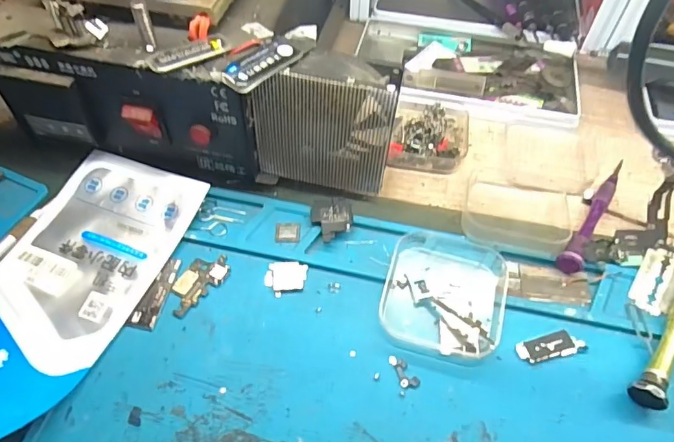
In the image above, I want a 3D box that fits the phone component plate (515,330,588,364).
[{"bbox_3d":[0.112,0.066,0.251,0.036,0.004,0.013,-13,55,-11],"label":"phone component plate"}]

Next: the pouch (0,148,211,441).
[{"bbox_3d":[-0.148,0.025,0.261,0.087,0.025,0.164,18,56,11],"label":"pouch"}]

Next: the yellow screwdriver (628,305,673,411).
[{"bbox_3d":[0.181,0.048,0.256,0.014,0.016,0.117,31,59,20],"label":"yellow screwdriver"}]

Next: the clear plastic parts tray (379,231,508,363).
[{"bbox_3d":[0.060,0.037,0.264,0.065,0.017,0.072,12,55,8],"label":"clear plastic parts tray"}]

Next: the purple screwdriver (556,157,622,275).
[{"bbox_3d":[0.163,-0.009,0.301,0.012,0.016,0.114,31,59,20],"label":"purple screwdriver"}]

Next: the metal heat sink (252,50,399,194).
[{"bbox_3d":[-0.007,-0.055,0.286,0.077,0.085,0.024,7,54,4],"label":"metal heat sink"}]

